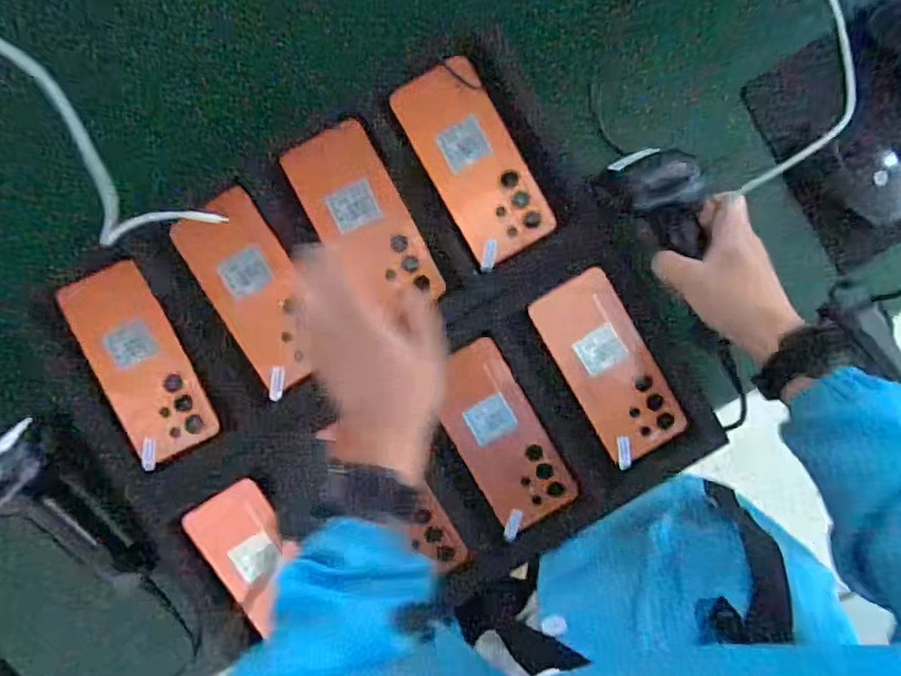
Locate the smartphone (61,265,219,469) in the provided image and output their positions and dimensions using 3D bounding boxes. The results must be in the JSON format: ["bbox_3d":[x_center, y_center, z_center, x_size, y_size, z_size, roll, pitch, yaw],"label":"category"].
[{"bbox_3d":[-0.274,0.023,0.539,0.071,0.017,0.171,-24,96,2],"label":"smartphone"}]

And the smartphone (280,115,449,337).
[{"bbox_3d":[-0.076,-0.102,0.534,0.076,0.011,0.165,-29,96,2],"label":"smartphone"}]

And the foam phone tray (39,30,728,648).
[{"bbox_3d":[-0.054,0.029,0.542,0.490,0.026,0.416,-29,96,2],"label":"foam phone tray"}]

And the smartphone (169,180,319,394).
[{"bbox_3d":[-0.171,-0.039,0.533,0.074,0.014,0.165,-27,96,2],"label":"smartphone"}]

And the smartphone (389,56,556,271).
[{"bbox_3d":[0.021,-0.152,0.532,0.079,0.004,0.170,-30,96,2],"label":"smartphone"}]

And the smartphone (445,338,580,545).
[{"bbox_3d":[0.047,0.089,0.557,0.079,0.007,0.171,-29,96,2],"label":"smartphone"}]

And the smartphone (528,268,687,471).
[{"bbox_3d":[0.145,0.026,0.552,0.078,0.007,0.170,-31,95,2],"label":"smartphone"}]

